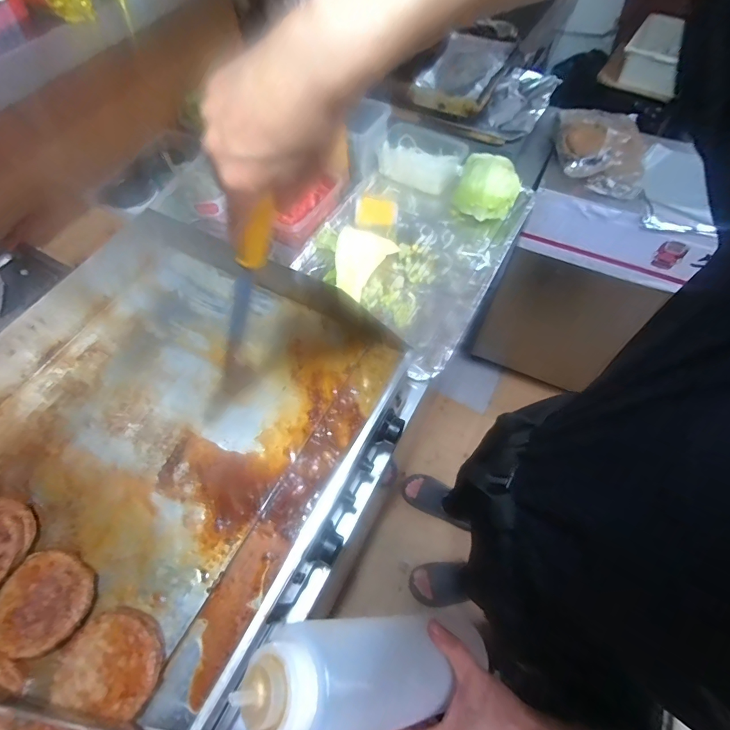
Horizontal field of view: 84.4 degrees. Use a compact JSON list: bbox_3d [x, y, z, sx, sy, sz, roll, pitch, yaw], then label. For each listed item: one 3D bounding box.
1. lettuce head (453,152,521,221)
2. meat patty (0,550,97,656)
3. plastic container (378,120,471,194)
[{"bbox_3d":[0.279,-0.405,0.930,0.139,0.120,0.134,21,62,12],"label":"lettuce head"},{"bbox_3d":[-0.341,0.253,0.430,0.095,0.026,0.089,0,60,0],"label":"meat patty"},{"bbox_3d":[0.143,-0.509,0.993,0.190,0.083,0.116,26,63,15],"label":"plastic container"}]

